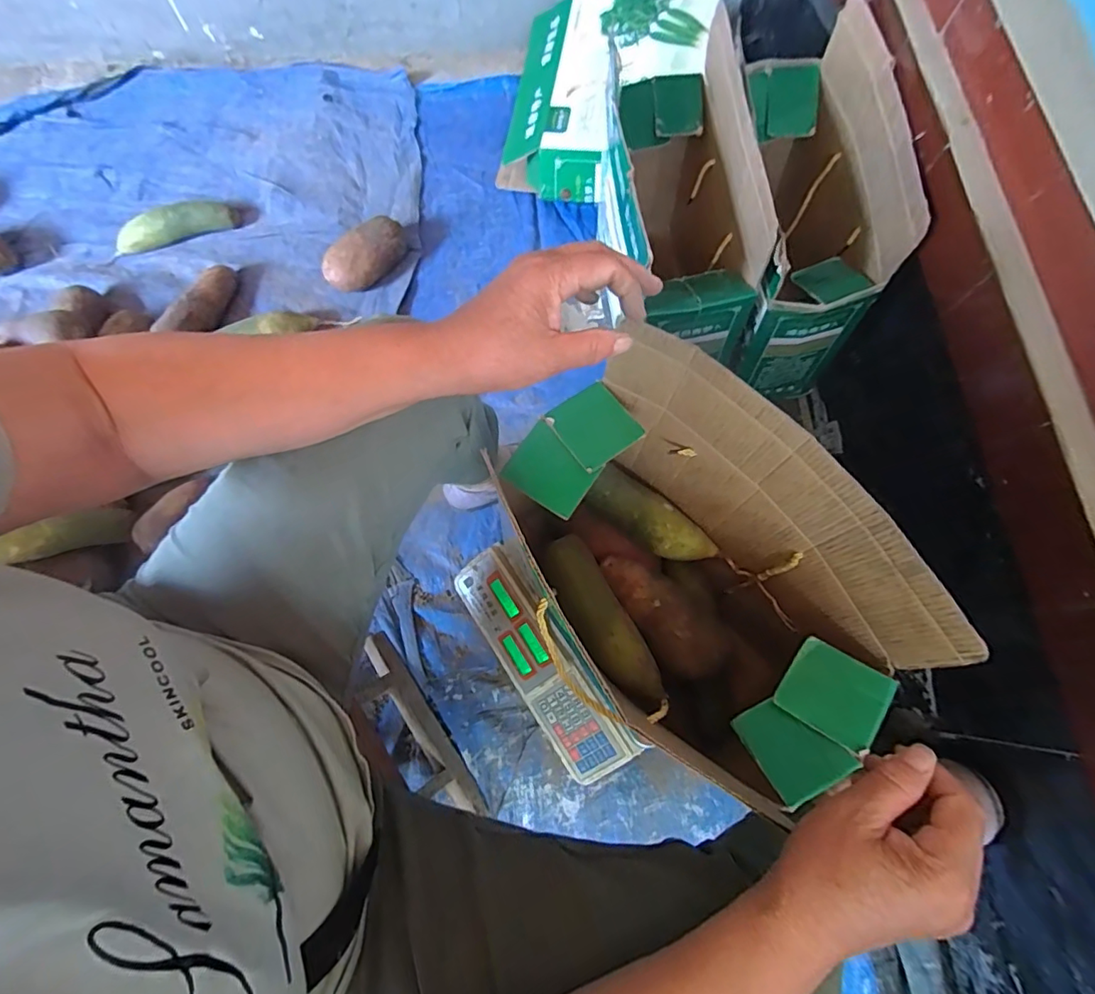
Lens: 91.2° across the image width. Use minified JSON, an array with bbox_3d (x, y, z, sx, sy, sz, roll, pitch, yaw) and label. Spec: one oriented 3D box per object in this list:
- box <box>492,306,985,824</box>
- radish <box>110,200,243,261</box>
[{"bbox_3d":[0.124,0.071,0.505,0.184,0.300,0.345,-37,77,-11],"label":"box"},{"bbox_3d":[-0.651,-0.472,0.936,0.213,0.047,0.046,-24,74,-8],"label":"radish"}]

